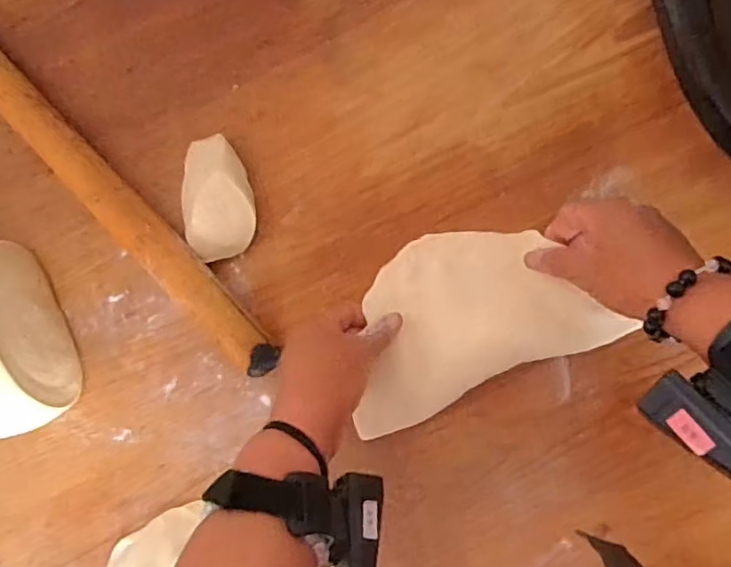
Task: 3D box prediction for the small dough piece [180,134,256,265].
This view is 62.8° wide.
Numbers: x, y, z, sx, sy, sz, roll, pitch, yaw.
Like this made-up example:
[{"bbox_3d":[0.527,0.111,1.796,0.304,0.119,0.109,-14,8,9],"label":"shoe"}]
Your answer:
[{"bbox_3d":[-0.124,-0.071,0.499,0.059,0.045,0.099,-3,88,11],"label":"small dough piece"}]

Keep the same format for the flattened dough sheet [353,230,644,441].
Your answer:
[{"bbox_3d":[0.080,0.019,0.462,0.208,0.035,0.126,-24,84,8],"label":"flattened dough sheet"}]

